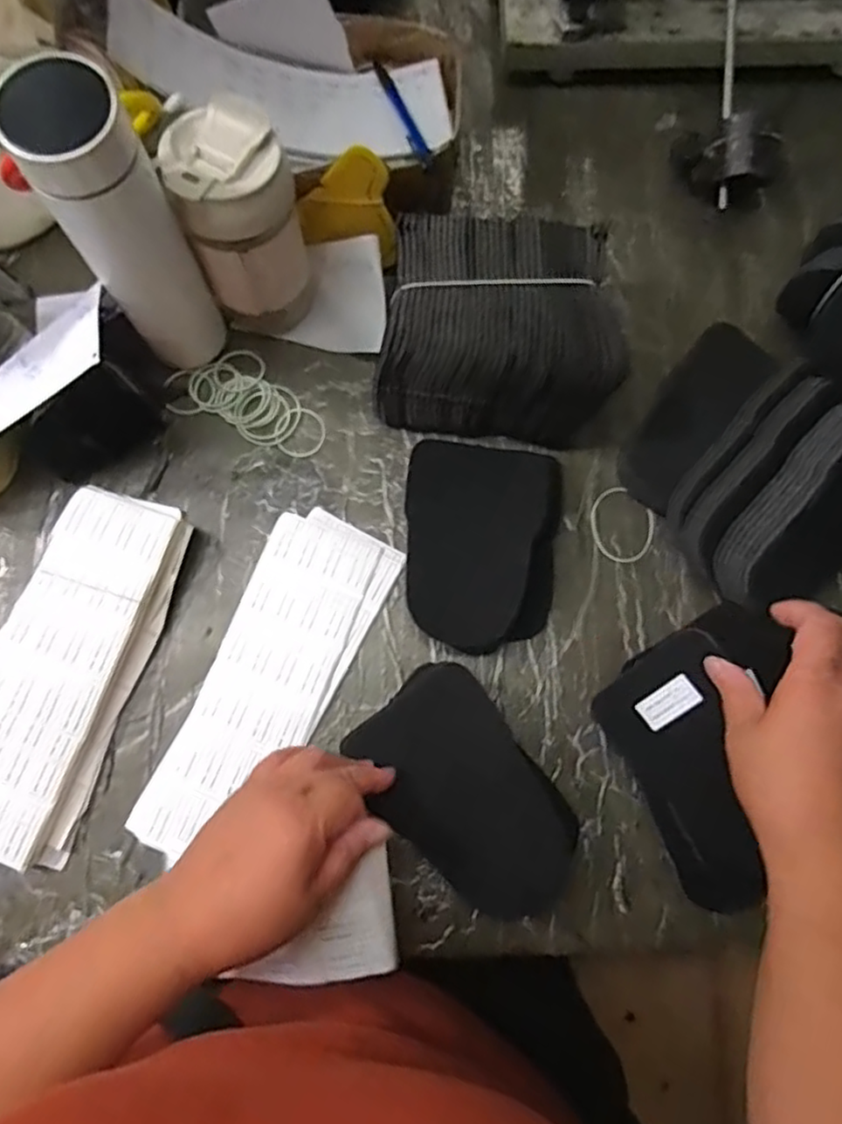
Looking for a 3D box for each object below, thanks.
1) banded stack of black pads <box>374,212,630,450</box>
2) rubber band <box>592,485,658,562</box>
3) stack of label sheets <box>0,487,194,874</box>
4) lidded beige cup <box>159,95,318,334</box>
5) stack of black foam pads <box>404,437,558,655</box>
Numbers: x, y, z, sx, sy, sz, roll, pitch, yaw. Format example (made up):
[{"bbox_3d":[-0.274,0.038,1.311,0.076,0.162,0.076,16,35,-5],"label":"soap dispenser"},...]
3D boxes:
[{"bbox_3d":[0.059,-0.178,0.508,0.160,0.098,0.140,7,78,1],"label":"banded stack of black pads"},{"bbox_3d":[0.155,-0.028,0.528,0.050,0.006,0.055,0,78,0],"label":"rubber band"},{"bbox_3d":[-0.267,0.073,0.490,0.119,0.024,0.256,18,78,4],"label":"stack of label sheets"},{"bbox_3d":[-0.125,-0.239,0.497,0.086,0.151,0.075,-26,79,-5],"label":"lidded beige cup"},{"bbox_3d":[0.046,-0.007,0.499,0.115,0.041,0.147,2,78,0],"label":"stack of black foam pads"}]

